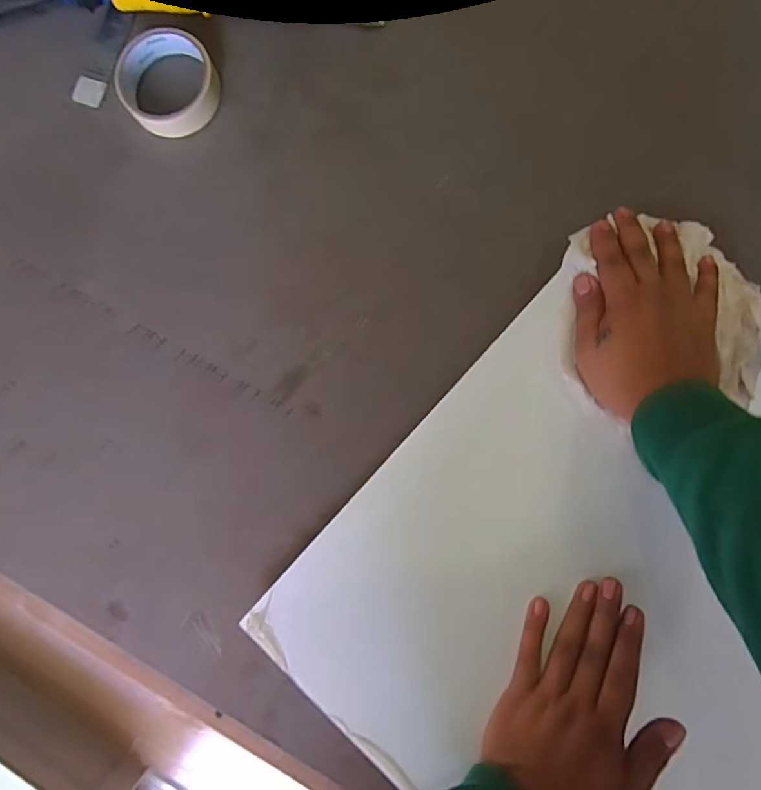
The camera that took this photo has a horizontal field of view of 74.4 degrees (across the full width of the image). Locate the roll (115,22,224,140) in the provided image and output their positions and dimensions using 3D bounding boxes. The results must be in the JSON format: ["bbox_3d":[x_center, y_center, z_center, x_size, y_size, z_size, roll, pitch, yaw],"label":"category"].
[{"bbox_3d":[-0.196,-0.289,0.462,0.091,0.022,0.088,0,86,5],"label":"roll"}]

